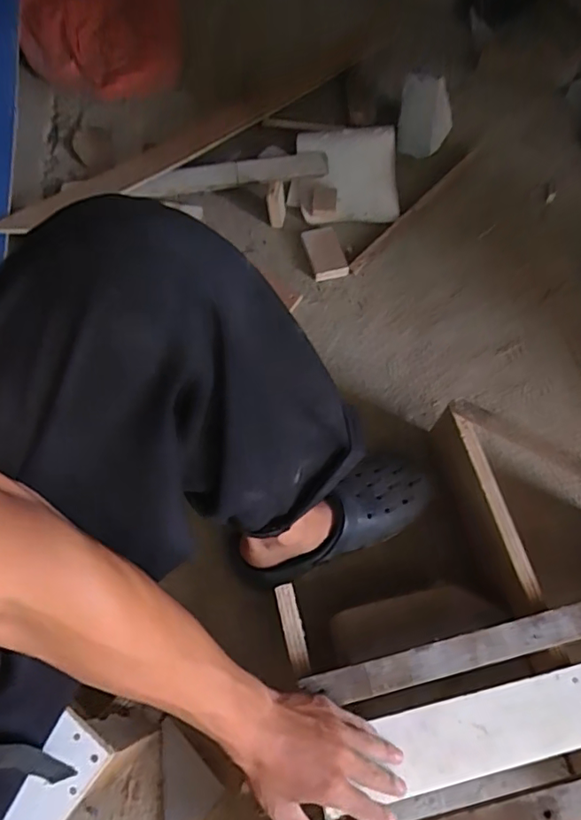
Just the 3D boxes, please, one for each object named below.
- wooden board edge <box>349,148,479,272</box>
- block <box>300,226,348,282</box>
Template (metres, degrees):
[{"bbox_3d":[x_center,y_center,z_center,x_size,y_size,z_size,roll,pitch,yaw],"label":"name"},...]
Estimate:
[{"bbox_3d":[0.219,-0.359,0.957,0.019,0.009,0.356,37,70,16],"label":"wooden board edge"},{"bbox_3d":[0.057,-0.266,0.912,0.058,0.020,0.099,-15,65,-7],"label":"block"}]

